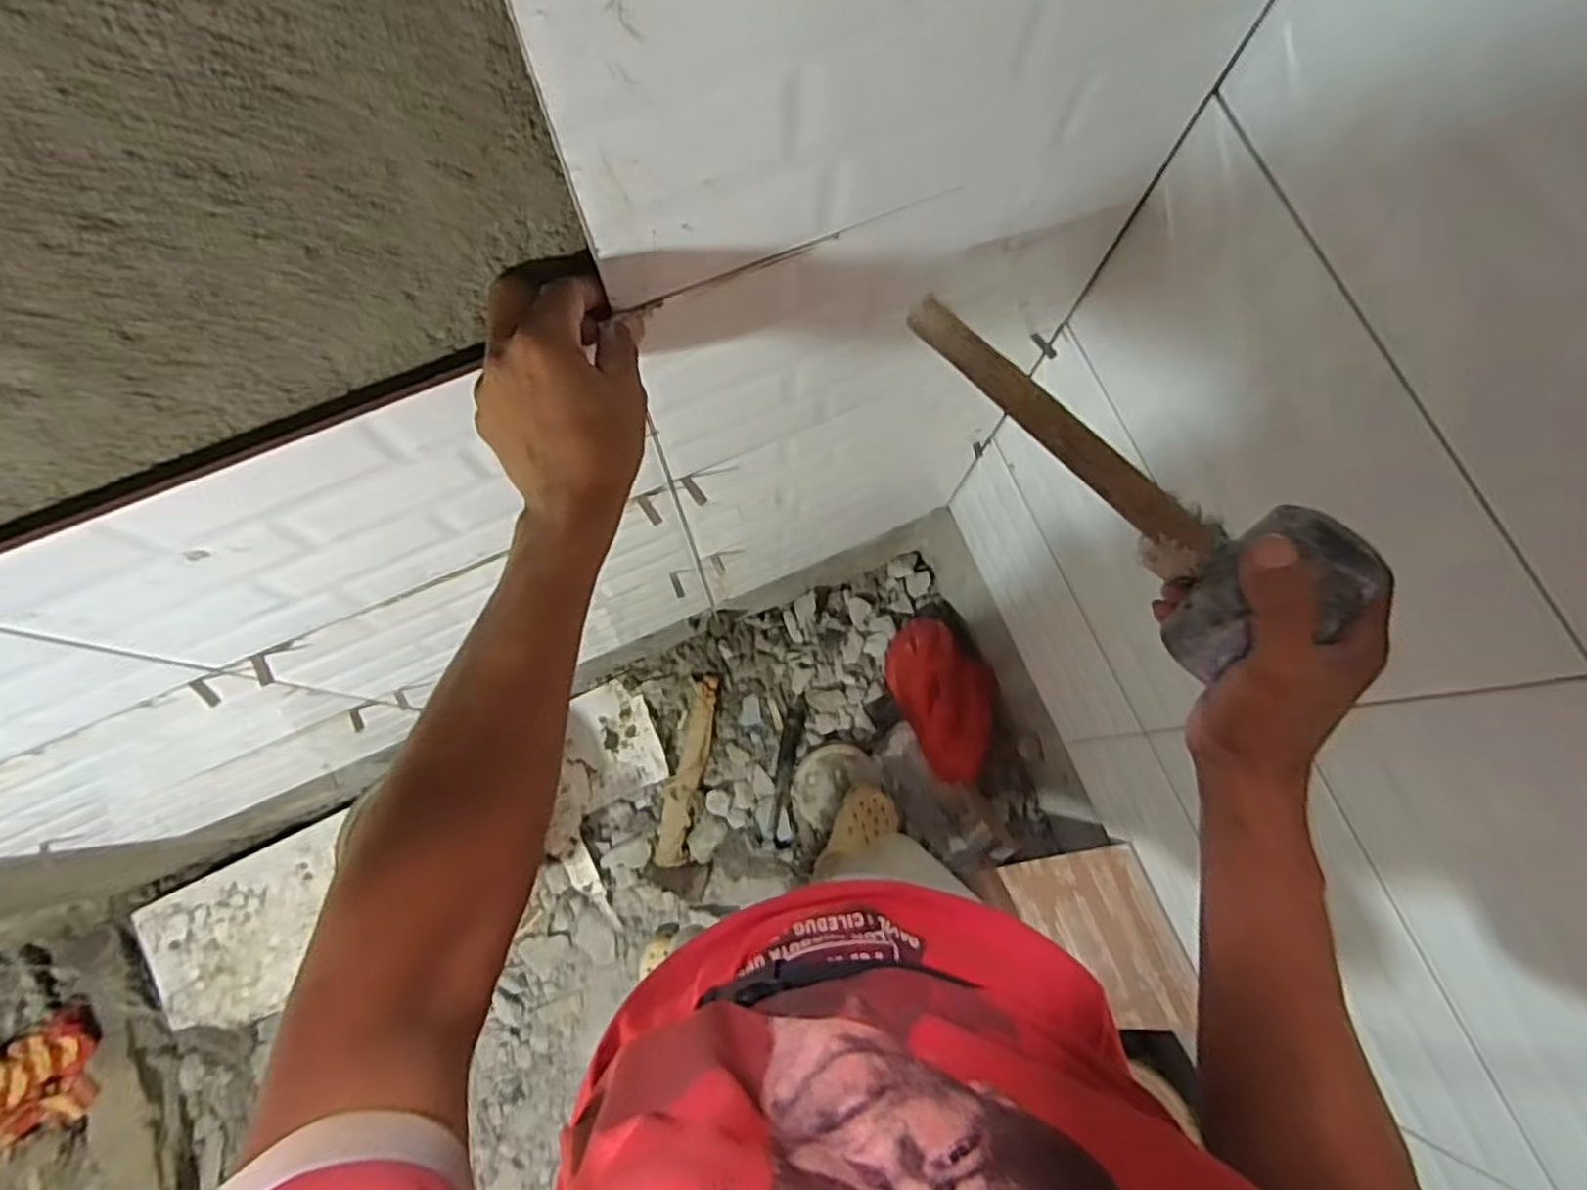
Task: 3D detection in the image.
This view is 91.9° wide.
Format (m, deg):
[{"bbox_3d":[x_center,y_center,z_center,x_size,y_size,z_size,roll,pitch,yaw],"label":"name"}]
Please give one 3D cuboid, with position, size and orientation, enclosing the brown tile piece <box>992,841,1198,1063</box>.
[{"bbox_3d":[0.443,0.501,1.114,0.009,0.244,0.245,-9,71,-38],"label":"brown tile piece"}]

